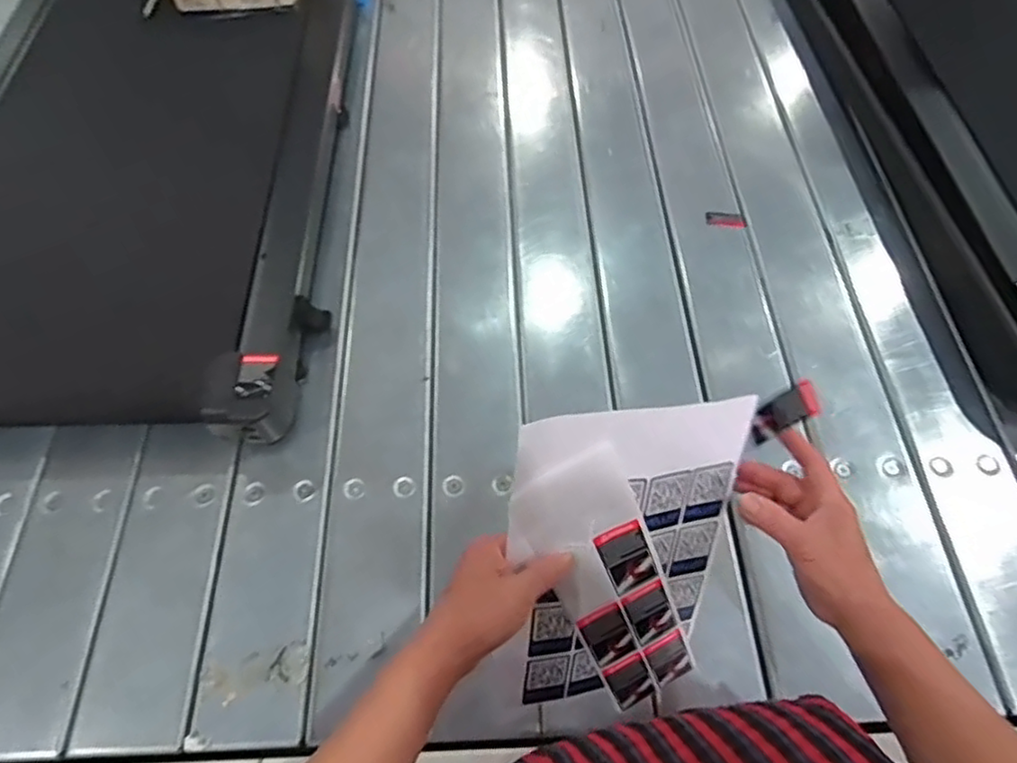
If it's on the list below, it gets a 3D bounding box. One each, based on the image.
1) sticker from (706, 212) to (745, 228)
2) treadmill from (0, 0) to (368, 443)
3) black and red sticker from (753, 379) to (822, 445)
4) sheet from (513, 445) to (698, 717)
[{"bbox_3d":[0.281,-0.210,0.862,0.049,0.004,0.026,0,58,1],"label":"sticker"},{"bbox_3d":[-0.477,-0.404,0.941,0.501,0.107,1.056,-1,58,1],"label":"treadmill"},{"bbox_3d":[0.222,0.027,0.538,0.010,0.061,0.031,12,46,-43],"label":"black and red sticker"},{"bbox_3d":[0.080,0.157,0.499,0.076,0.267,0.009,-27,32,-3],"label":"sheet"}]

